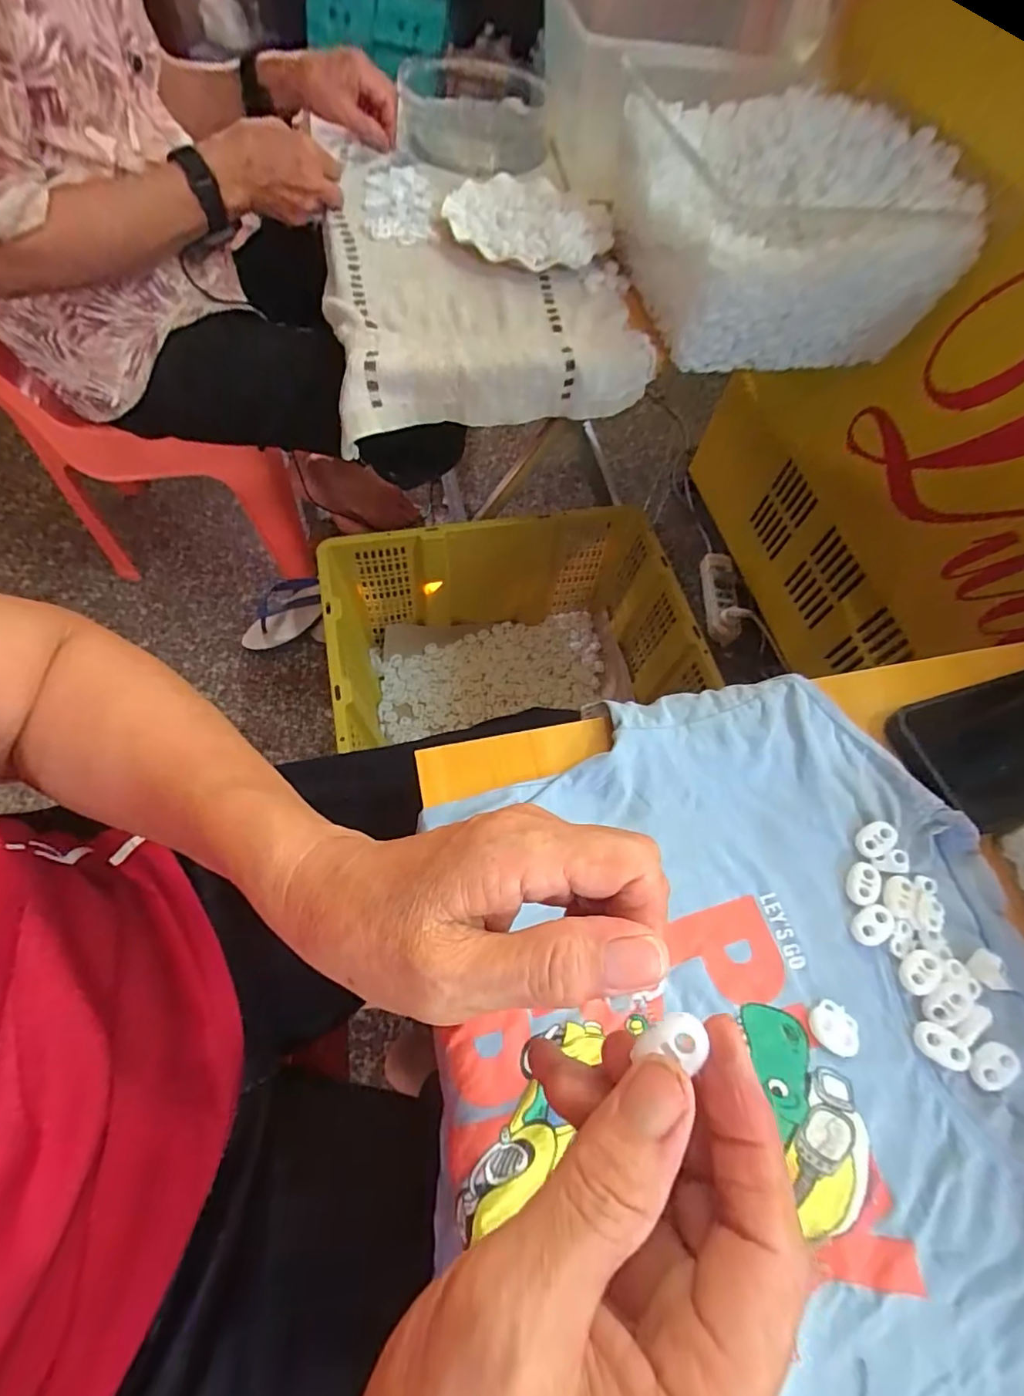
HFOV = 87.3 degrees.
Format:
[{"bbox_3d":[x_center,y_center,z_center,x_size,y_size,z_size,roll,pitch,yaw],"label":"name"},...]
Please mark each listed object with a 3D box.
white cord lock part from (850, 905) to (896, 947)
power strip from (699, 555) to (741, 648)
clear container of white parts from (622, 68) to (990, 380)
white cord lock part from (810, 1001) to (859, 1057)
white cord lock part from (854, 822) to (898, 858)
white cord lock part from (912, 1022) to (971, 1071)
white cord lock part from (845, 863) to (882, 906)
[{"bbox_3d":[0.184,0.116,0.275,0.022,0.006,0.016,-31,71,-18],"label":"white cord lock part"},{"bbox_3d":[0.400,-0.188,1.030,0.057,0.047,0.224,8,64,-2],"label":"power strip"},{"bbox_3d":[0.272,-0.526,0.583,0.277,0.128,0.361,-6,66,-8],"label":"clear container of white parts"},{"bbox_3d":[0.152,0.156,0.253,0.021,0.006,0.020,2,65,-5],"label":"white cord lock part"},{"bbox_3d":[0.199,0.077,0.292,0.023,0.004,0.015,-41,68,-2],"label":"white cord lock part"},{"bbox_3d":[0.201,0.163,0.251,0.022,0.006,0.014,31,66,9],"label":"white cord lock part"},{"bbox_3d":[0.186,0.098,0.284,0.016,0.004,0.023,37,67,12],"label":"white cord lock part"}]

